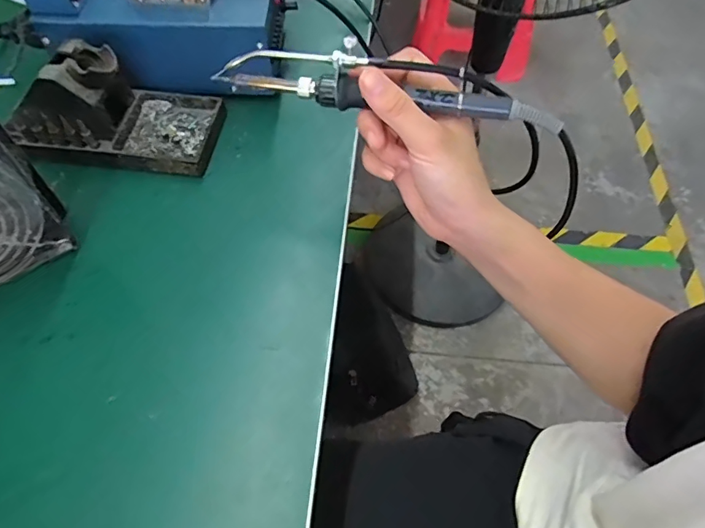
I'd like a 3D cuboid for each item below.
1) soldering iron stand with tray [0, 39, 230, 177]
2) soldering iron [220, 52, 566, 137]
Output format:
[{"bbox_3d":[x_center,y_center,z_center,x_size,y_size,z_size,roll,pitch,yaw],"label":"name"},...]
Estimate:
[{"bbox_3d":[-0.174,-0.121,0.371,0.134,0.075,0.079,2,57,1],"label":"soldering iron stand with tray"},{"bbox_3d":[0.020,-0.107,0.294,0.207,0.027,0.023,10,58,5],"label":"soldering iron"}]

